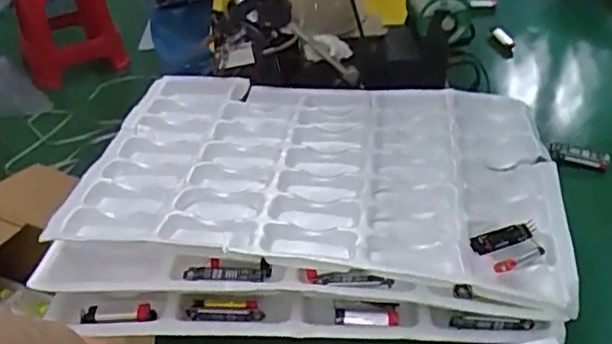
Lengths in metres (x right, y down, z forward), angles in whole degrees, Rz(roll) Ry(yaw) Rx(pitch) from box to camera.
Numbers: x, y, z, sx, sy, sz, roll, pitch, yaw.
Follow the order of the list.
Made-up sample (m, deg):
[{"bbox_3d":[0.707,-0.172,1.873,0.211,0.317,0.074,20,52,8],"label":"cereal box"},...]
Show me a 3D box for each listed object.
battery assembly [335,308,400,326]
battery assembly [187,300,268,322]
[{"bbox_3d":[0.054,0.129,0.548,0.055,0.013,0.010,1,38,4],"label":"battery assembly"},{"bbox_3d":[-0.072,0.123,0.549,0.068,0.017,0.014,4,38,8],"label":"battery assembly"}]

